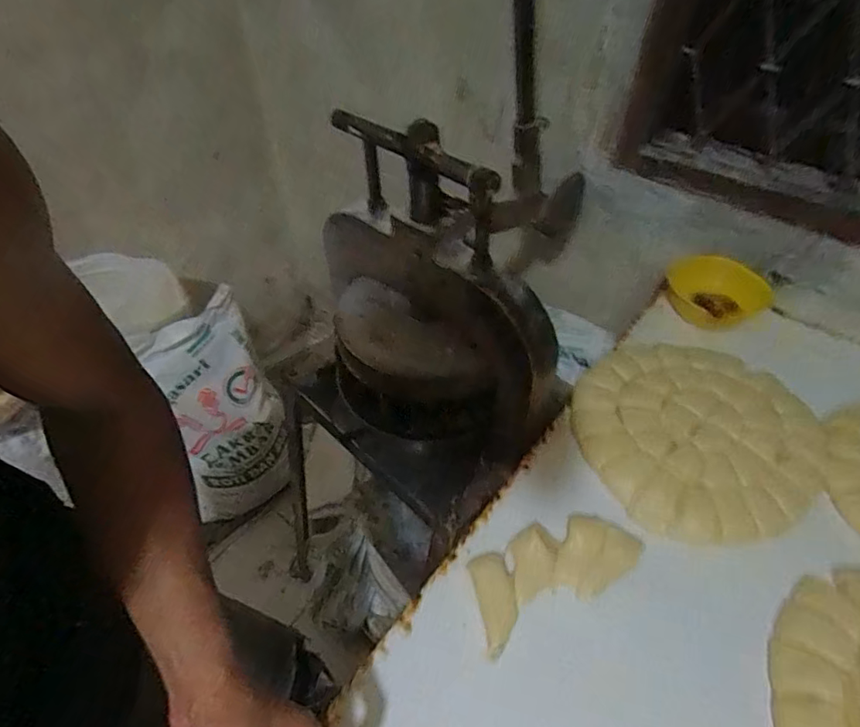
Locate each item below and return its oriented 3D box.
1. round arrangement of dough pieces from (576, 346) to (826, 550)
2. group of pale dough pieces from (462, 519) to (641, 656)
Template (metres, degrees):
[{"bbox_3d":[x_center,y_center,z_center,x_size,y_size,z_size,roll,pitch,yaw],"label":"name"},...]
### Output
[{"bbox_3d":[0.373,0.083,0.719,0.330,0.010,0.307,-1,47,1],"label":"round arrangement of dough pieces"},{"bbox_3d":[0.142,0.240,0.602,0.211,0.011,0.097,-22,51,-18],"label":"group of pale dough pieces"}]

